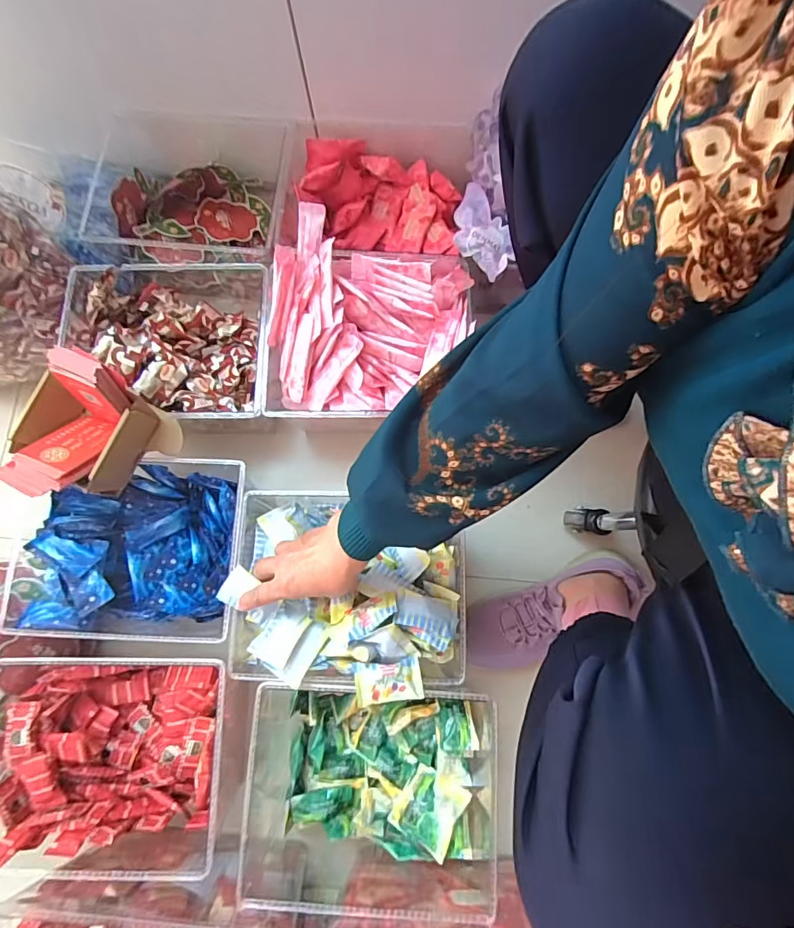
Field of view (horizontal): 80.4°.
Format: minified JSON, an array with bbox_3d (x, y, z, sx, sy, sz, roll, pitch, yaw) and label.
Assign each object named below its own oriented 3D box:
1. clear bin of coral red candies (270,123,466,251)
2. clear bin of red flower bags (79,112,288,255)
[{"bbox_3d":[-0.040,-0.367,0.659,0.257,0.093,0.193,3,74,1],"label":"clear bin of coral red candies"},{"bbox_3d":[-0.306,-0.399,0.688,0.294,0.122,0.154,3,74,1],"label":"clear bin of red flower bags"}]

